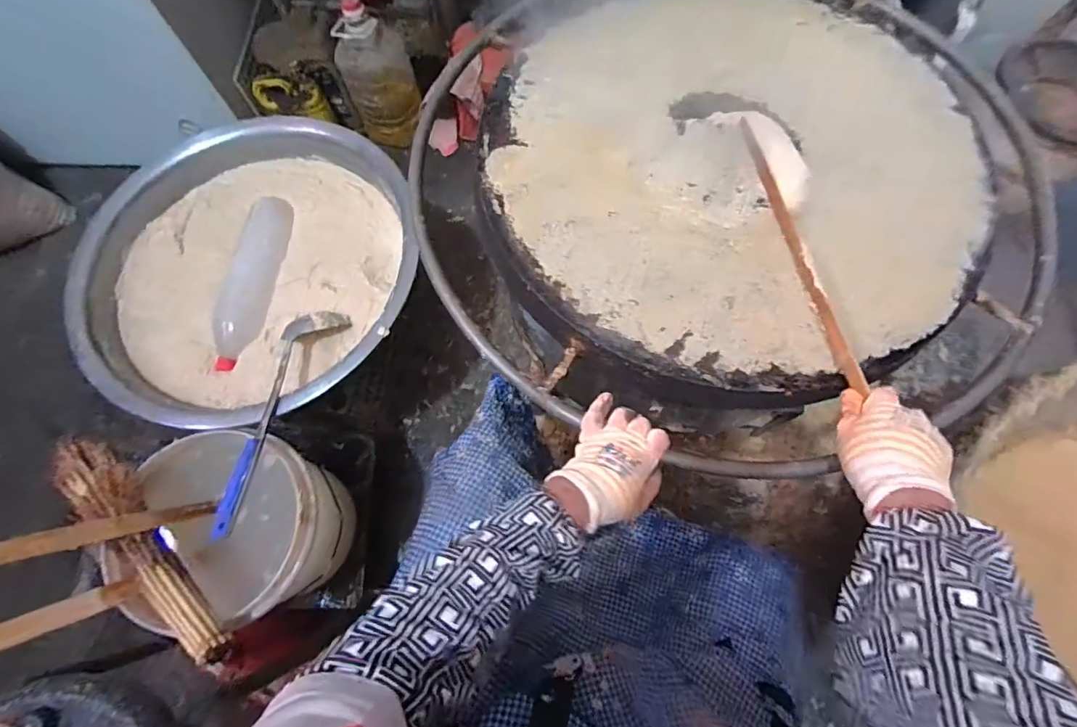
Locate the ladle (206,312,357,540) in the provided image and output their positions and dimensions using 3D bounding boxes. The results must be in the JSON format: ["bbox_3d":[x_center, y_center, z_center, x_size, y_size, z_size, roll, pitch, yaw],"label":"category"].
[{"bbox_3d":[-0.366,0.060,0.668,0.086,0.035,0.346,6,58,4],"label":"ladle"}]

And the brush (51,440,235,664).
[{"bbox_3d":[-0.499,0.227,0.610,0.358,0.044,0.061,41,76,14],"label":"brush"}]

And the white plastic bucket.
[{"bbox_3d":[-0.425,0.243,0.727,0.238,0.206,0.232,0,70,1],"label":"white plastic bucket"}]

